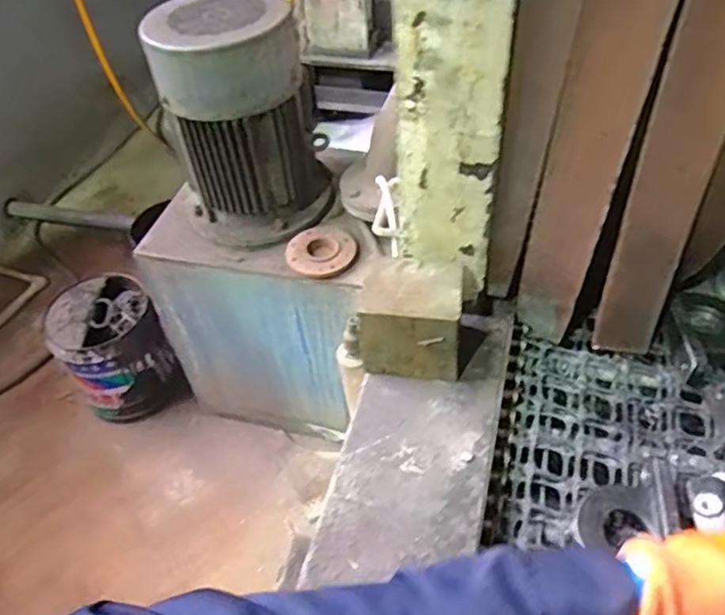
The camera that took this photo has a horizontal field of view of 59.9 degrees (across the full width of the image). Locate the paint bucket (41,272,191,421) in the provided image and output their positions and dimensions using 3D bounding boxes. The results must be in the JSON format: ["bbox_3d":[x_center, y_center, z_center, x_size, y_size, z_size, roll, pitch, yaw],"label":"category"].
[{"bbox_3d":[-0.660,0.098,1.662,0.264,0.291,0.287,-28,52,-20],"label":"paint bucket"}]

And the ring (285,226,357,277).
[{"bbox_3d":[-0.078,-0.106,1.176,0.128,0.027,0.106,-5,47,0],"label":"ring"}]

